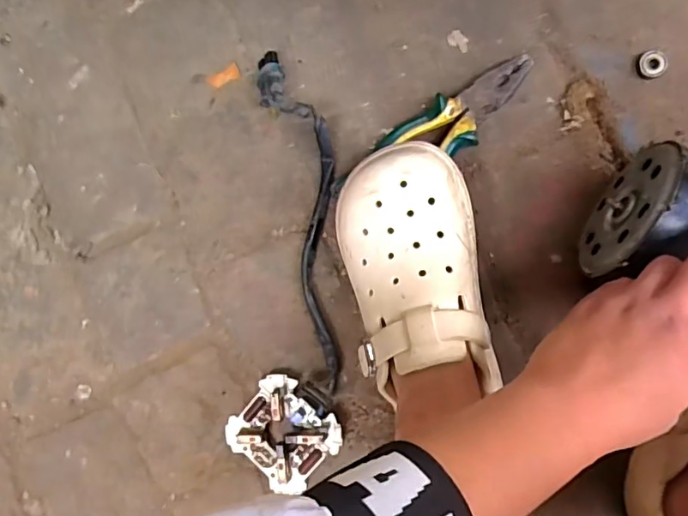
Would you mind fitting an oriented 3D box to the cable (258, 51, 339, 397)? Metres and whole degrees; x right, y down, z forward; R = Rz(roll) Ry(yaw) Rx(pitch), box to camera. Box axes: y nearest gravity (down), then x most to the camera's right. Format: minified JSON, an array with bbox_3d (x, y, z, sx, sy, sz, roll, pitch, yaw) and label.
[{"bbox_3d":[-0.024,-0.034,0.454,0.051,0.031,0.292,-12,88,7],"label":"cable"}]

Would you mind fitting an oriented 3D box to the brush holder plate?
[{"bbox_3d":[-0.054,0.157,0.472,0.086,0.016,0.085,41,95,6],"label":"brush holder plate"}]

